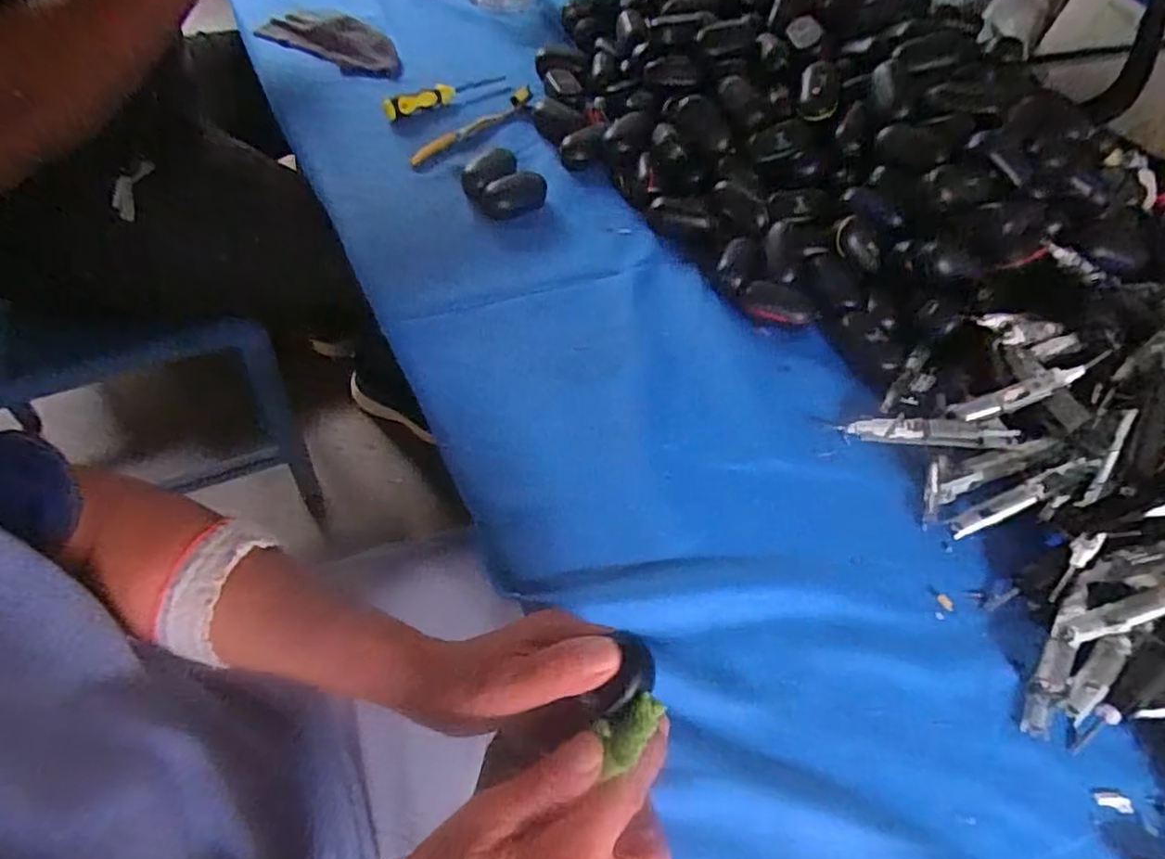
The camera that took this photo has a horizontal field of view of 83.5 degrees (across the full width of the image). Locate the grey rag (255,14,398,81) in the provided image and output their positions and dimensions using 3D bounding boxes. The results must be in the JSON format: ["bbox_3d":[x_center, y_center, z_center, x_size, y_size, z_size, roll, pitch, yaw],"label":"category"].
[{"bbox_3d":[-0.303,-0.482,0.811,0.189,0.019,0.086,23,58,13],"label":"grey rag"}]

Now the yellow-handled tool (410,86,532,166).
[{"bbox_3d":[-0.118,-0.332,0.711,0.032,0.016,0.182,39,62,21],"label":"yellow-handled tool"}]

